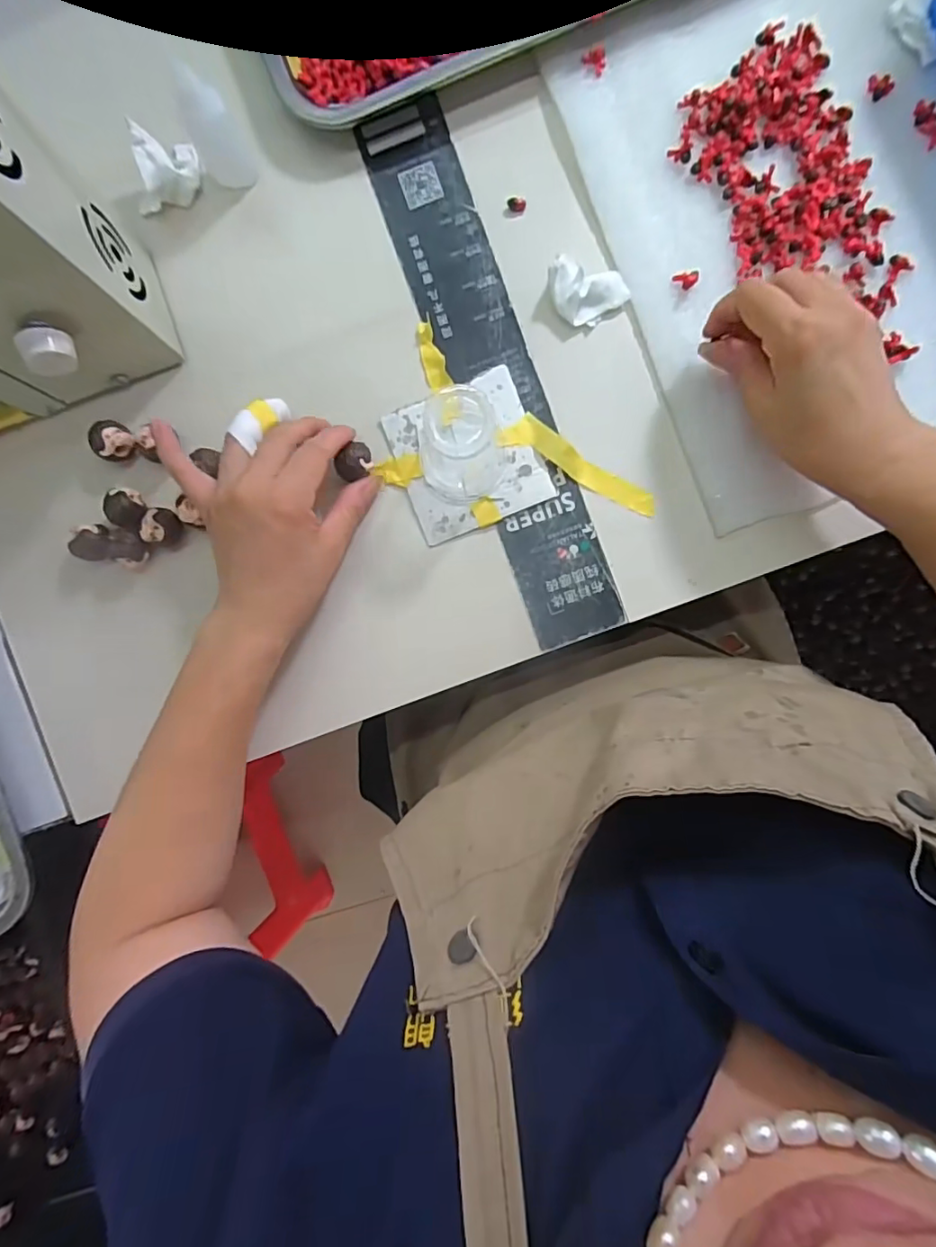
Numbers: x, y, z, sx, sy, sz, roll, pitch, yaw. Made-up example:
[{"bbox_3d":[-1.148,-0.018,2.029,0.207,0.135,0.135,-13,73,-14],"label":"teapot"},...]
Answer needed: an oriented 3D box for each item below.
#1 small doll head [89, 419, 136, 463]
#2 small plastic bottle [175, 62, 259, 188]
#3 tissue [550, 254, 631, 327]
[{"bbox_3d":[-0.231,-0.118,0.356,0.021,0.022,0.025,25,92,2],"label":"small doll head"},{"bbox_3d":[-0.155,-0.298,0.328,0.029,0.061,0.023,-30,89,3],"label":"small plastic bottle"},{"bbox_3d":[0.074,-0.210,0.343,0.050,0.017,0.037,26,92,2],"label":"tissue"}]

